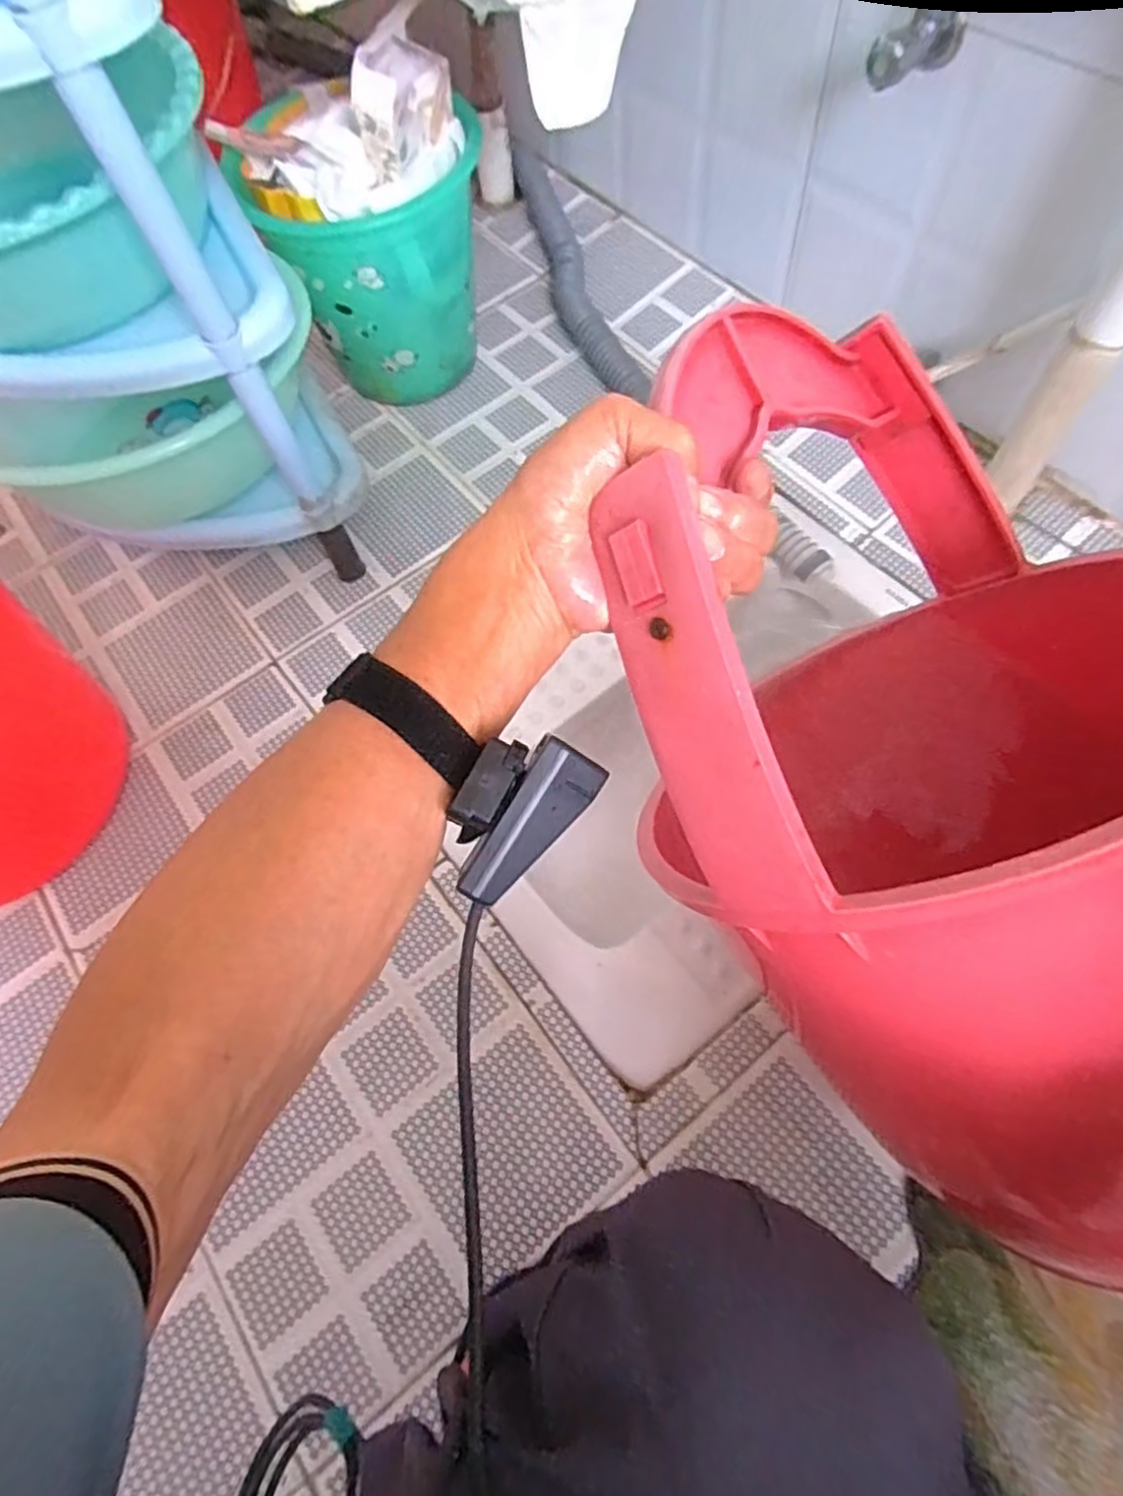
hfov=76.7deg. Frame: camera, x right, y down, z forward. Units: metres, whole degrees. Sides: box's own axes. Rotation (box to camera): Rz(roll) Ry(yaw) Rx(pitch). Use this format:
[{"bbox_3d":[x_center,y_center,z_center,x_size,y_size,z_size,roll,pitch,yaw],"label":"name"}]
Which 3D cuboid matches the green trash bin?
[{"bbox_3d":[-0.211,-0.570,0.784,0.223,0.307,0.212,-22,65,-5],"label":"green trash bin"}]

